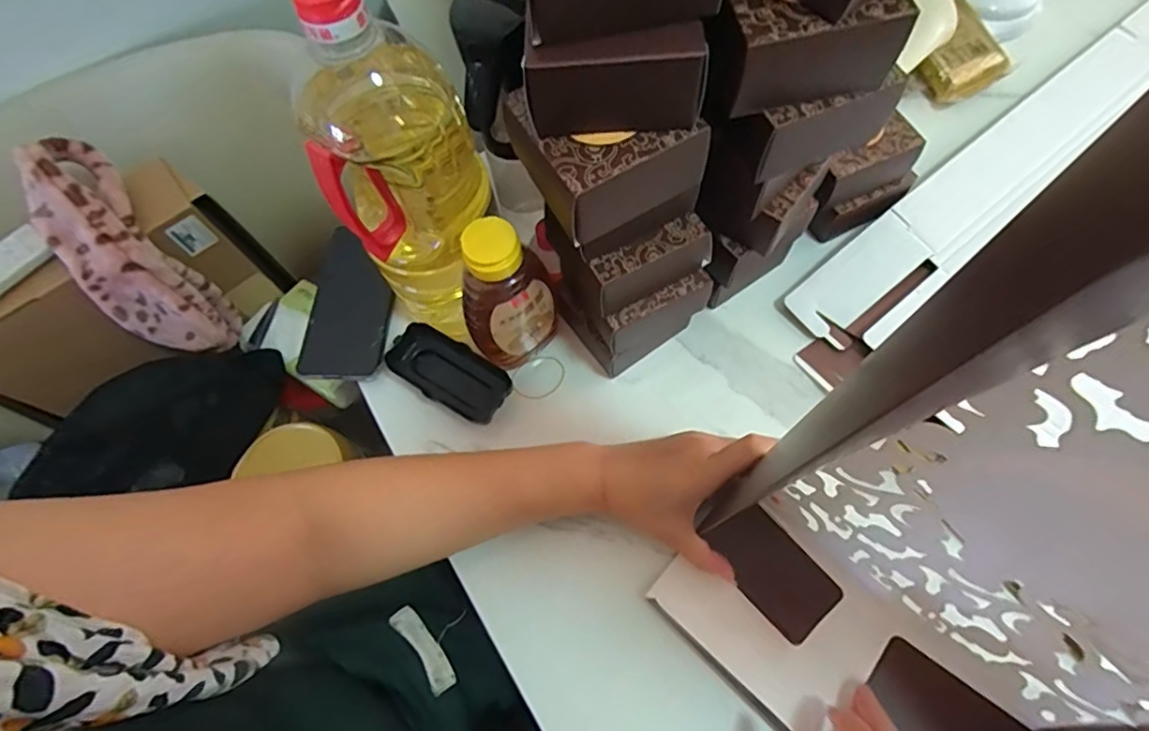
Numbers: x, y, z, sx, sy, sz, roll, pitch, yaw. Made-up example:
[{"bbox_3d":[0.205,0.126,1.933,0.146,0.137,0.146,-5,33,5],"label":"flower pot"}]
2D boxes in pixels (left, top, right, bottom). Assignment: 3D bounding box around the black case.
[{"bbox_3d":[-0.108,0.008,0.504,0.112,0.023,0.052,32,73,15],"label":"black case"}]

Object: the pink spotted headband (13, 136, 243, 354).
[{"bbox_3d":[-0.424,-0.096,0.549,0.084,0.230,0.075,-35,32,-12],"label":"pink spotted headband"}]

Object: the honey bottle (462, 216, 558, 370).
[{"bbox_3d":[-0.051,-0.049,0.453,0.071,0.156,0.053,-8,68,0],"label":"honey bottle"}]

